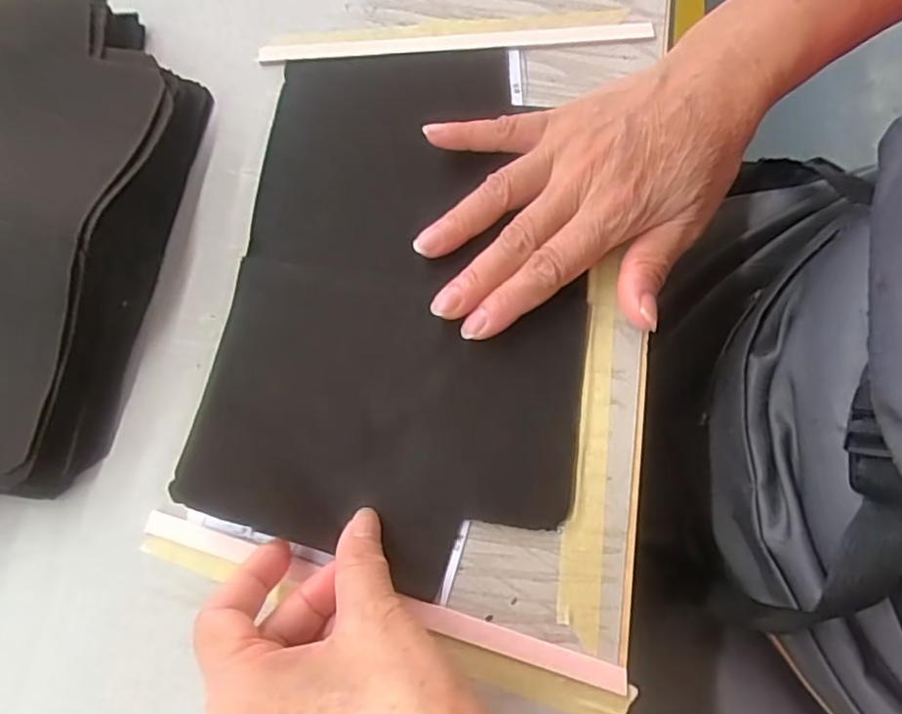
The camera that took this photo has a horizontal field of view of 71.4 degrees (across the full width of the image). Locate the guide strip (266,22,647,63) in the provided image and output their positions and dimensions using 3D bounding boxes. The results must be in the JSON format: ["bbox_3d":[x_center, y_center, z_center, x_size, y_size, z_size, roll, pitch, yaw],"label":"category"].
[{"bbox_3d":[0.001,-0.175,0.350,0.215,0.004,0.016,-2,73,2],"label":"guide strip"}]

